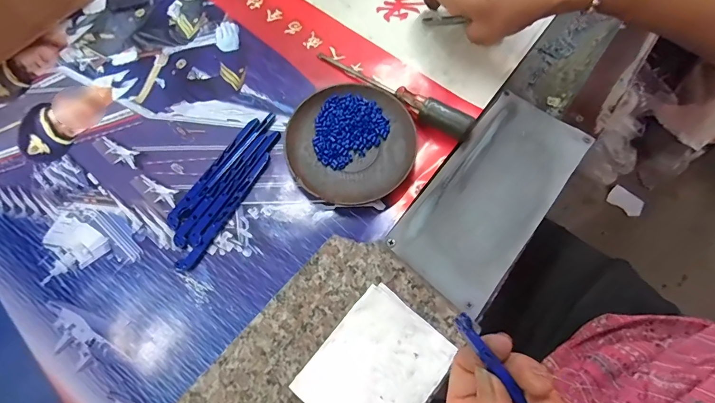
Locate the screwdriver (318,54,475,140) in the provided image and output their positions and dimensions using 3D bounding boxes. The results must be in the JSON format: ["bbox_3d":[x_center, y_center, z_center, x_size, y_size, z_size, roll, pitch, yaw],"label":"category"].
[{"bbox_3d":[0.033,-0.106,0.343,0.164,0.021,0.022,32,74,12],"label":"screwdriver"}]

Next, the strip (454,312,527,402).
[{"bbox_3d":[0.093,0.115,0.198,0.007,0.006,0.121,-33,75,-10],"label":"strip"}]

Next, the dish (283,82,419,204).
[{"bbox_3d":[-0.006,-0.052,0.329,0.112,0.014,0.111,0,70,1],"label":"dish"}]

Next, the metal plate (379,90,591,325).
[{"bbox_3d":[0.117,-0.010,0.315,0.092,0.008,0.195,37,75,13],"label":"metal plate"}]

